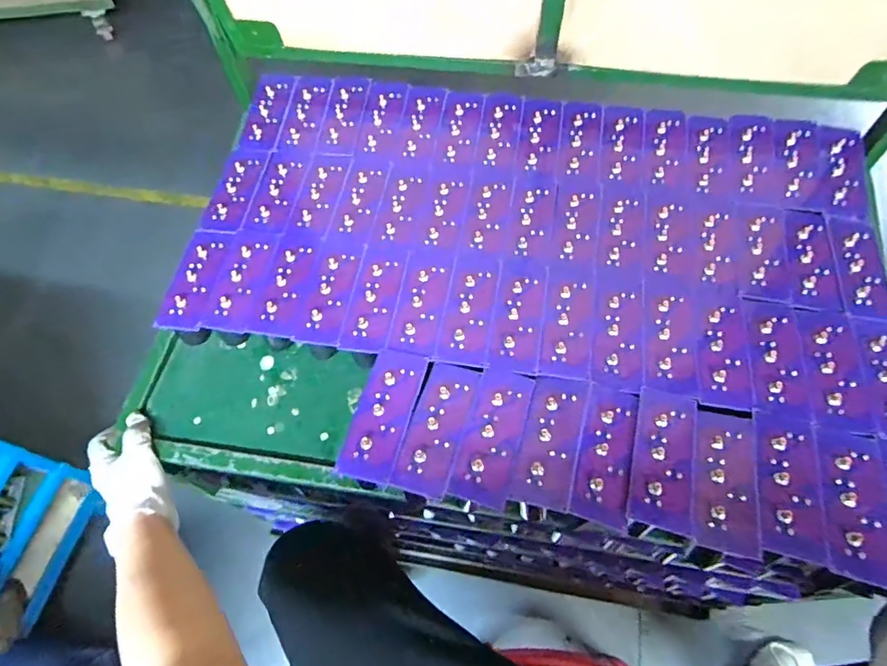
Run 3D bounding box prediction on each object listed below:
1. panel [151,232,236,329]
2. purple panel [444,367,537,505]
[{"bbox_3d":[-0.286,-0.064,0.600,0.050,0.008,0.129,8,64,7],"label":"panel"},{"bbox_3d":[0.048,0.096,0.498,0.053,0.016,0.134,15,64,8],"label":"purple panel"}]

